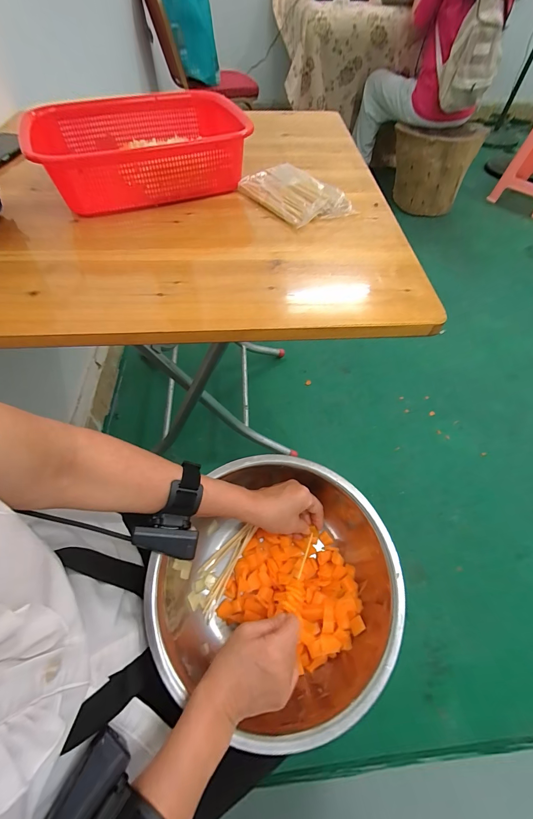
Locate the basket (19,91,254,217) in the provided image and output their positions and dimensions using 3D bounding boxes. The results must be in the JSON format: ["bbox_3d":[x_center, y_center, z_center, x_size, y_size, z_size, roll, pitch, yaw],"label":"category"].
[{"bbox_3d":[-0.199,-0.436,0.526,0.322,0.073,0.239,-16,59,-11],"label":"basket"}]

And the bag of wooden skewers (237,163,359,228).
[{"bbox_3d":[0.044,-0.356,0.509,0.108,0.038,0.180,-33,64,-20],"label":"bag of wooden skewers"}]

